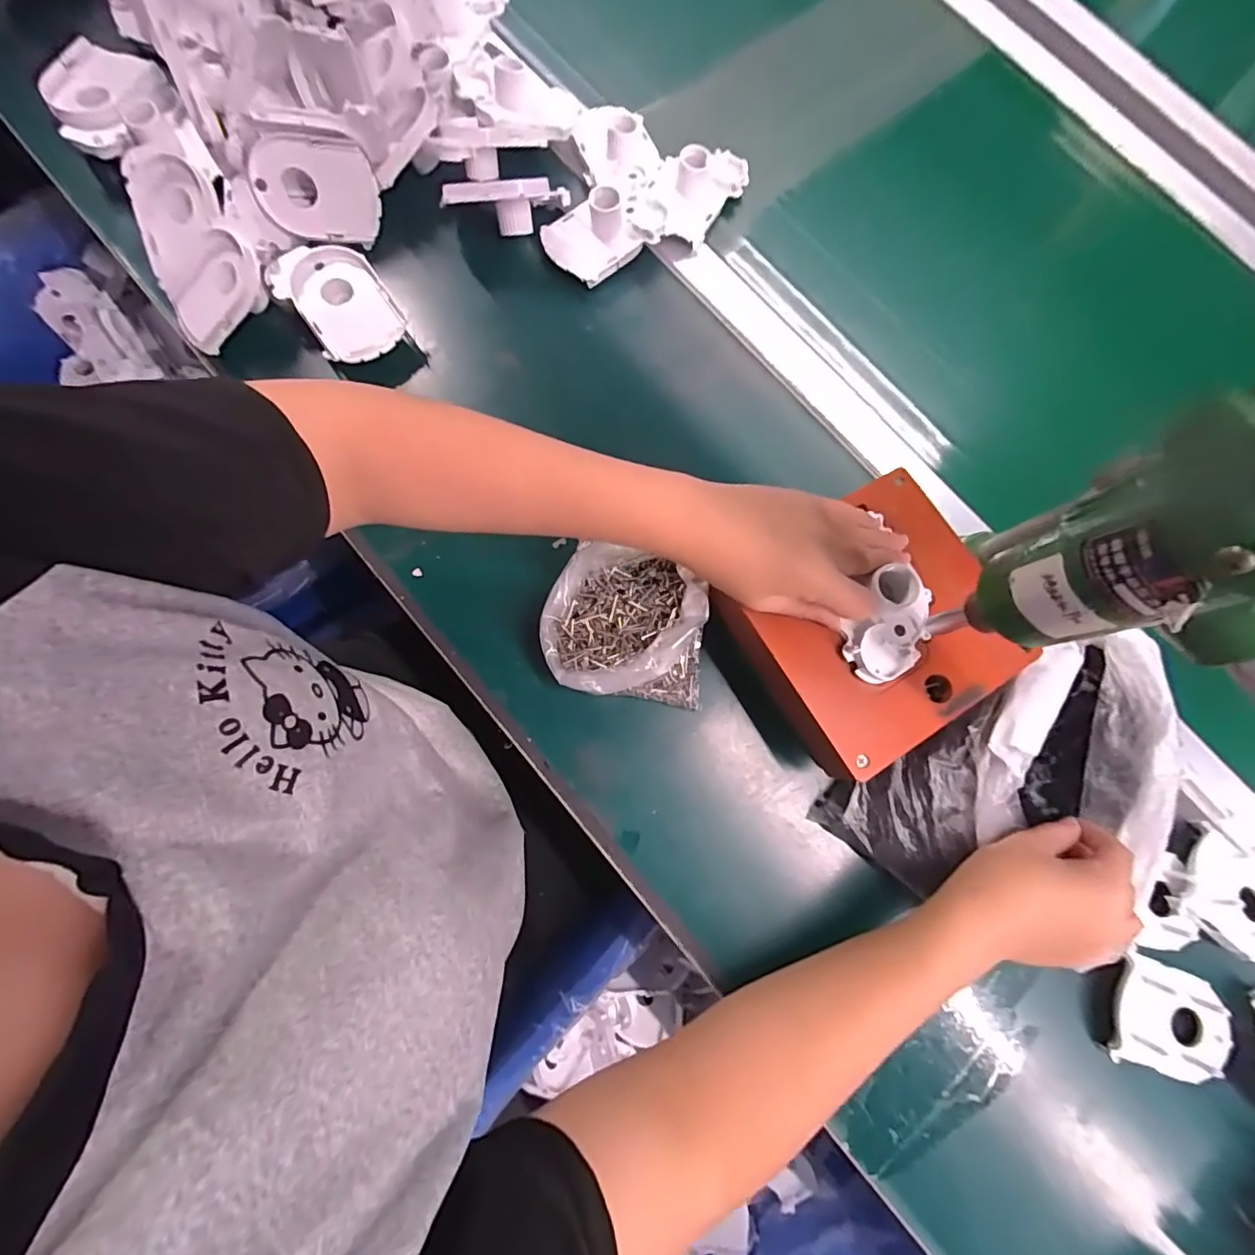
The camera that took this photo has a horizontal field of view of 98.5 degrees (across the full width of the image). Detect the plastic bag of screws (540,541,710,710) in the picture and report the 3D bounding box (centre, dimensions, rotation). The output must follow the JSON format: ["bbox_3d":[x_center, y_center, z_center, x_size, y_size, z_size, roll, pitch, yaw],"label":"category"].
[{"bbox_3d":[-0.002,-0.003,0.378,0.109,0.046,0.102,6,78,-2],"label":"plastic bag of screws"}]

